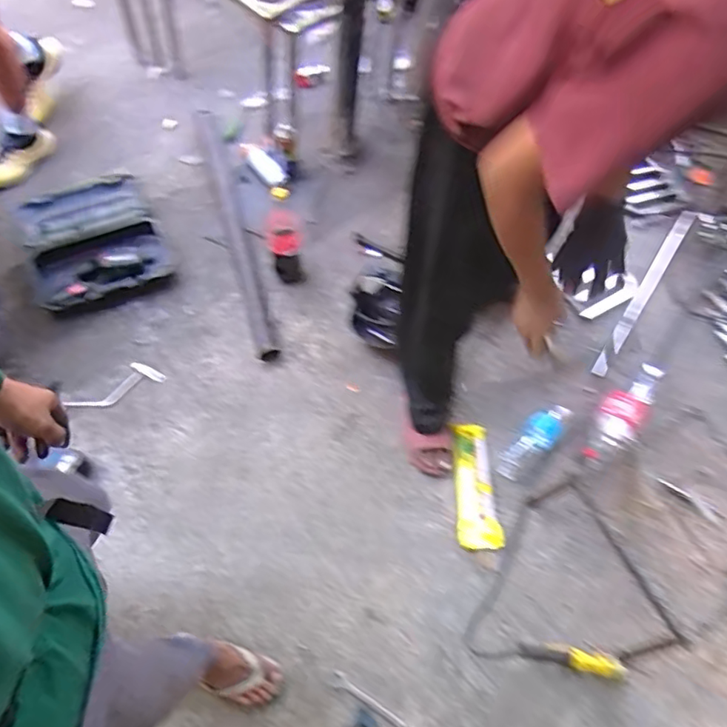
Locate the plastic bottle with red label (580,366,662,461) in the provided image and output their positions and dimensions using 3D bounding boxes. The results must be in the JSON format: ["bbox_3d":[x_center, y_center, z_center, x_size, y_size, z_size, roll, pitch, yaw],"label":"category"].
[{"bbox_3d":[0.695,0.133,1.524,0.106,0.089,0.334,40,67,15],"label":"plastic bottle with red label"}]

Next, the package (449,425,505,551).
[{"bbox_3d":[0.277,0.310,1.450,0.097,0.071,0.318,-1,62,-4],"label":"package"}]

